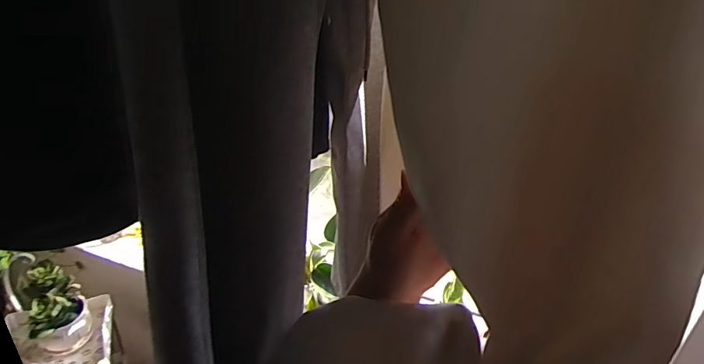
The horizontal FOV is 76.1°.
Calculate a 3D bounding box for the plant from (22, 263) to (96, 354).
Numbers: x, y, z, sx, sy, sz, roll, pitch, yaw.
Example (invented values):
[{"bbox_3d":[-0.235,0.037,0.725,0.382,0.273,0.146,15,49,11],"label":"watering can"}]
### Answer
[{"bbox_3d":[-0.697,0.303,1.069,0.114,0.181,0.125,-20,38,-34],"label":"plant"}]

